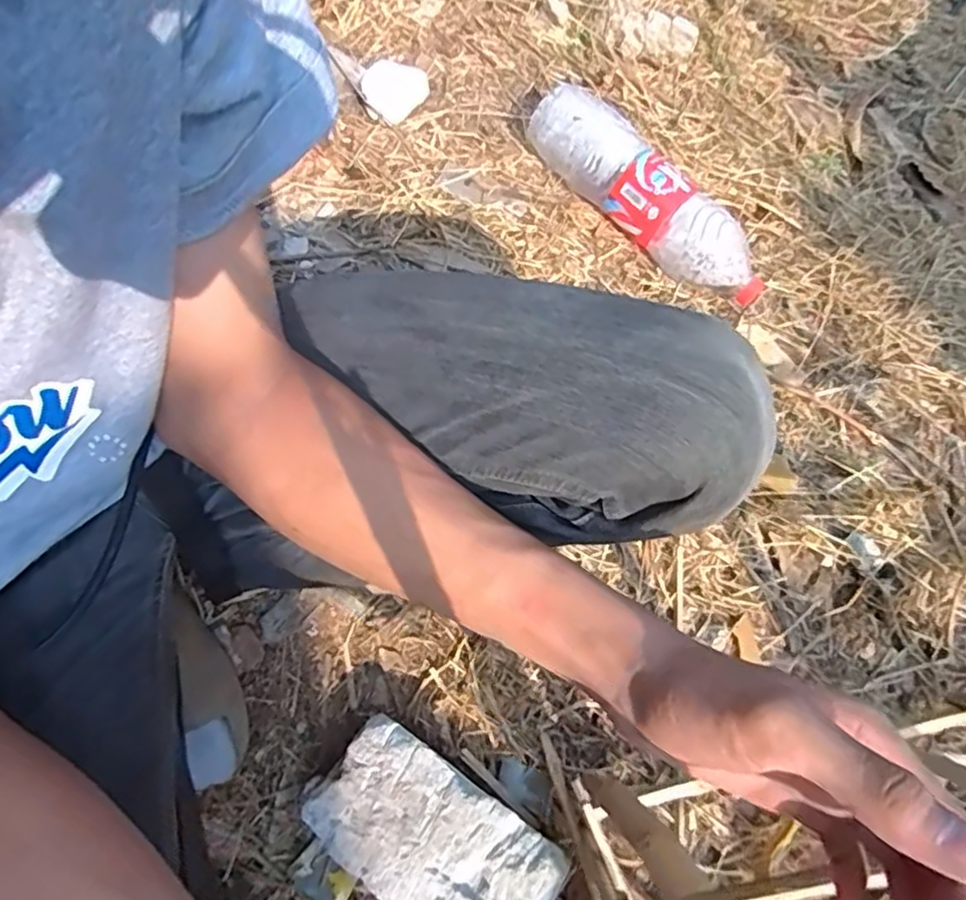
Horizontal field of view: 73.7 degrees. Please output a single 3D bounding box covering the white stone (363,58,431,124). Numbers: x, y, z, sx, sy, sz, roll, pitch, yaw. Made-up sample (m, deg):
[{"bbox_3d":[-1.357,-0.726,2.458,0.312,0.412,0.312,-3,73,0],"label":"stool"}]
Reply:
[{"bbox_3d":[-0.107,-0.434,0.783,0.058,0.030,0.090,39,73,-21],"label":"white stone"}]

